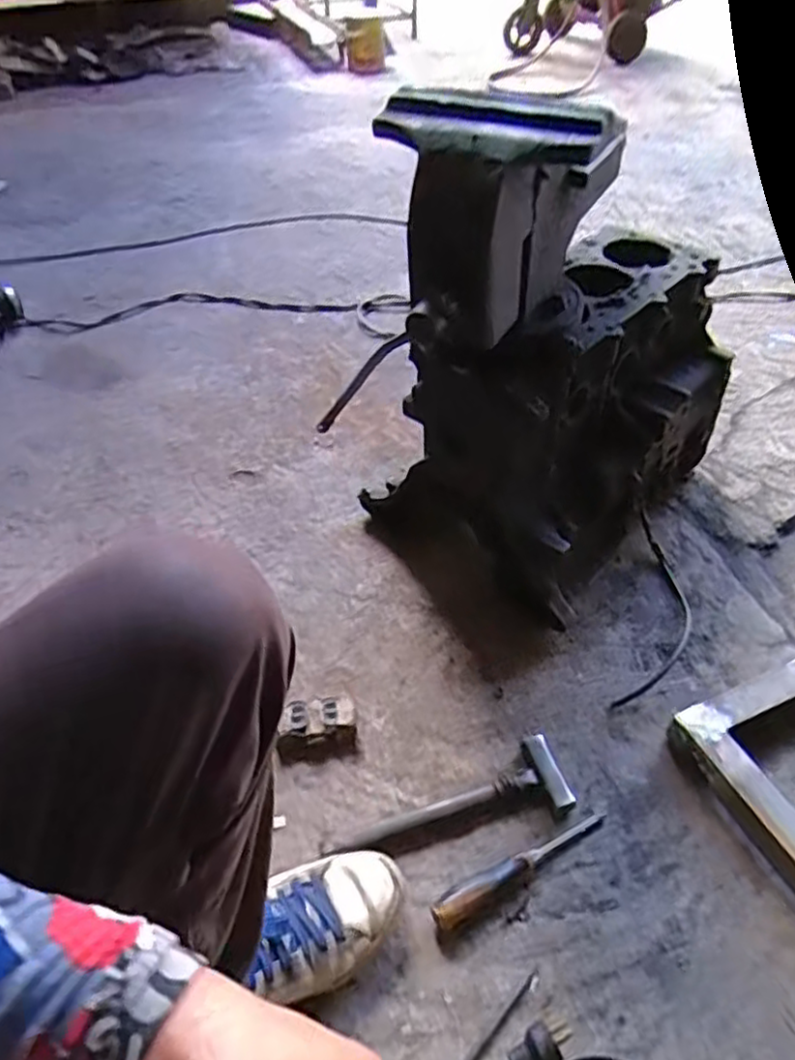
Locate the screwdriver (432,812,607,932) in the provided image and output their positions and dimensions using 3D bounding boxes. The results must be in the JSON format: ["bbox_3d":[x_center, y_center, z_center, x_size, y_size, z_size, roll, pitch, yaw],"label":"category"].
[{"bbox_3d":[0.120,0.320,0.687,0.201,0.025,0.025,-26,50,-22],"label":"screwdriver"}]

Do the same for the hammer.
[{"bbox_3d":[0.052,0.289,0.721,0.252,0.026,0.074,-17,47,-14],"label":"hammer"}]

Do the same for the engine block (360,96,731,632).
[{"bbox_3d":[0.193,-0.226,0.841,0.290,0.514,0.474,27,52,26],"label":"engine block"}]

